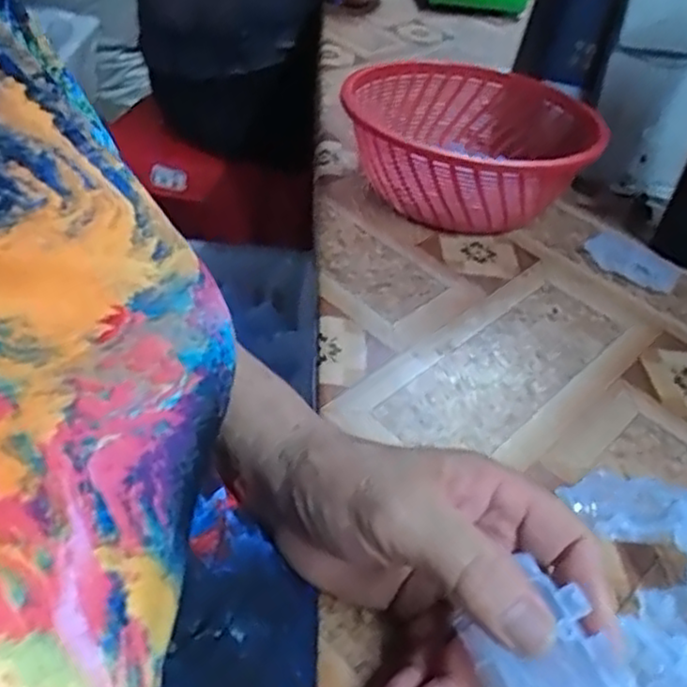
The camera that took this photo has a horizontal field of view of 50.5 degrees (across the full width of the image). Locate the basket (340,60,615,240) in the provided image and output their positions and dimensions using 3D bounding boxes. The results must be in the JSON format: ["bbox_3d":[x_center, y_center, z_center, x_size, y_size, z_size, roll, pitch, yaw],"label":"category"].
[{"bbox_3d":[0.103,-0.172,0.619,0.195,0.079,0.234,4,39,-3],"label":"basket"}]

